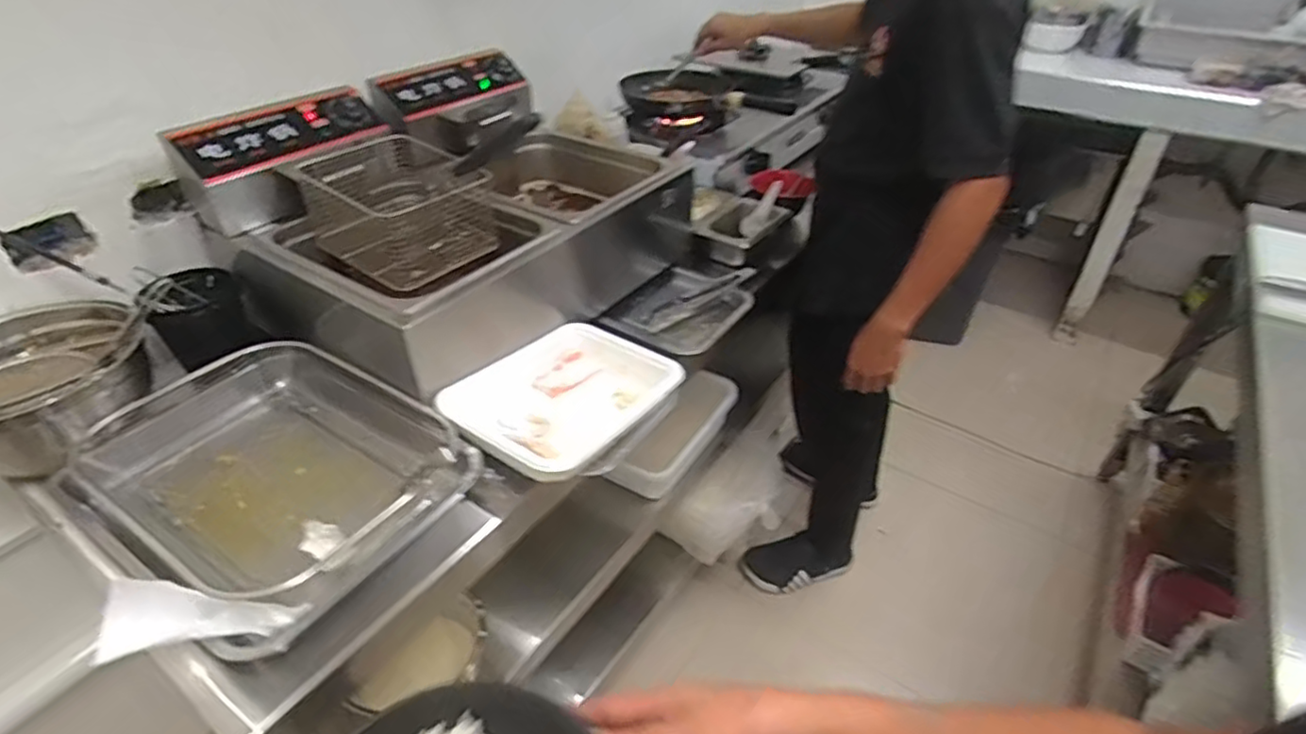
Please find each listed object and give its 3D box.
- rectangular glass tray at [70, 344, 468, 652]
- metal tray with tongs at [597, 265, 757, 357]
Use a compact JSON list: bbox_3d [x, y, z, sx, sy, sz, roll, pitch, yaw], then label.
[{"bbox_3d":[-0.434,0.104,0.735,0.402,0.081,0.276,24,43,27],"label":"rectangular glass tray"},{"bbox_3d":[0.049,-0.096,1.034,0.174,0.050,0.219,23,43,26],"label":"metal tray with tongs"}]

